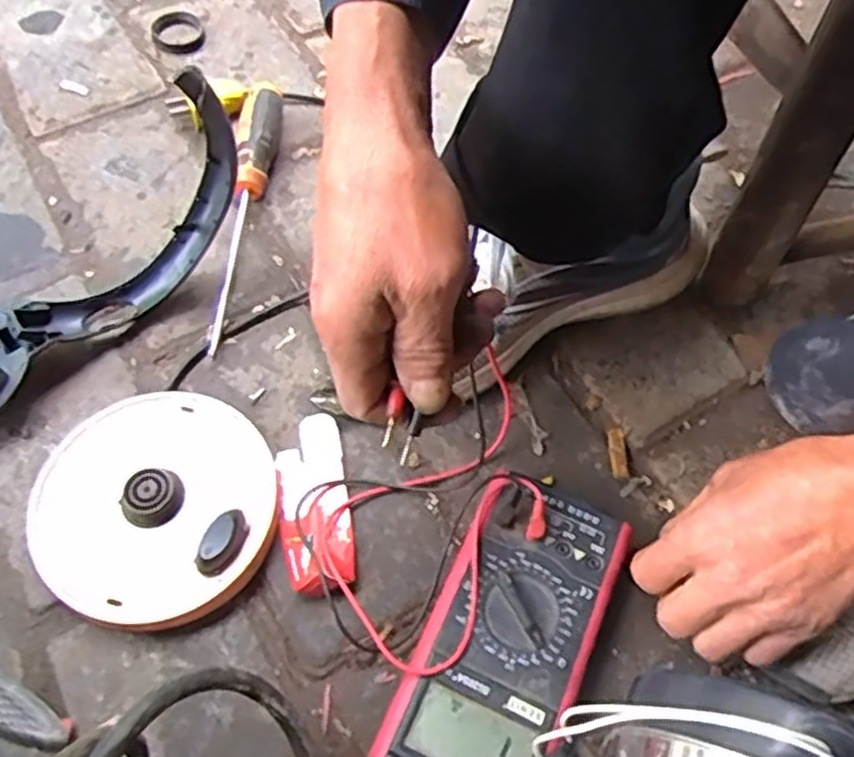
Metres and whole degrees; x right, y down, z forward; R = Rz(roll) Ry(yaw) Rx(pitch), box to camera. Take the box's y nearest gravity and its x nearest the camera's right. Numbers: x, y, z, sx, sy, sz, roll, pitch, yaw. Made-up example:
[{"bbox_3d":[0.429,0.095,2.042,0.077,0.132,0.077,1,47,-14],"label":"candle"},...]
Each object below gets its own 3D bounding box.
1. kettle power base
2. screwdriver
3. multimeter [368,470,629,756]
[{"bbox_3d":[-0.163,0.072,0.450,0.139,0.034,0.143,1,61,-2],"label":"kettle power base"},{"bbox_3d":[-0.135,-0.143,0.565,0.031,0.035,0.266,1,61,-2],"label":"screwdriver"},{"bbox_3d":[0.044,0.145,0.417,0.087,0.040,0.172,23,63,10],"label":"multimeter"}]

